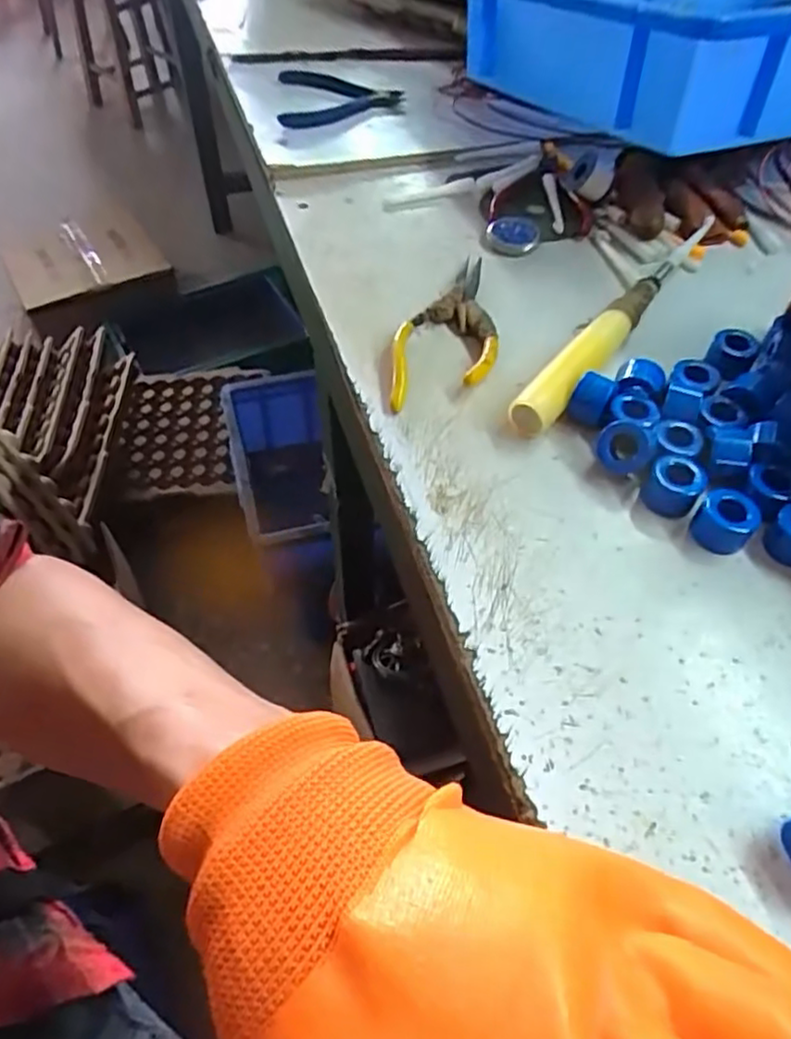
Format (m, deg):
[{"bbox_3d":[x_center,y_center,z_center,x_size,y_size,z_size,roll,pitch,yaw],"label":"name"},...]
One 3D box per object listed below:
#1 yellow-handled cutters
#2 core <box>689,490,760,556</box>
[{"bbox_3d":[0.030,-0.124,0.418,0.061,0.011,0.134,1,54,1],"label":"yellow-handled cutters"},{"bbox_3d":[0.165,-0.001,0.334,0.028,0.020,0.028,0,54,0],"label":"core"}]

